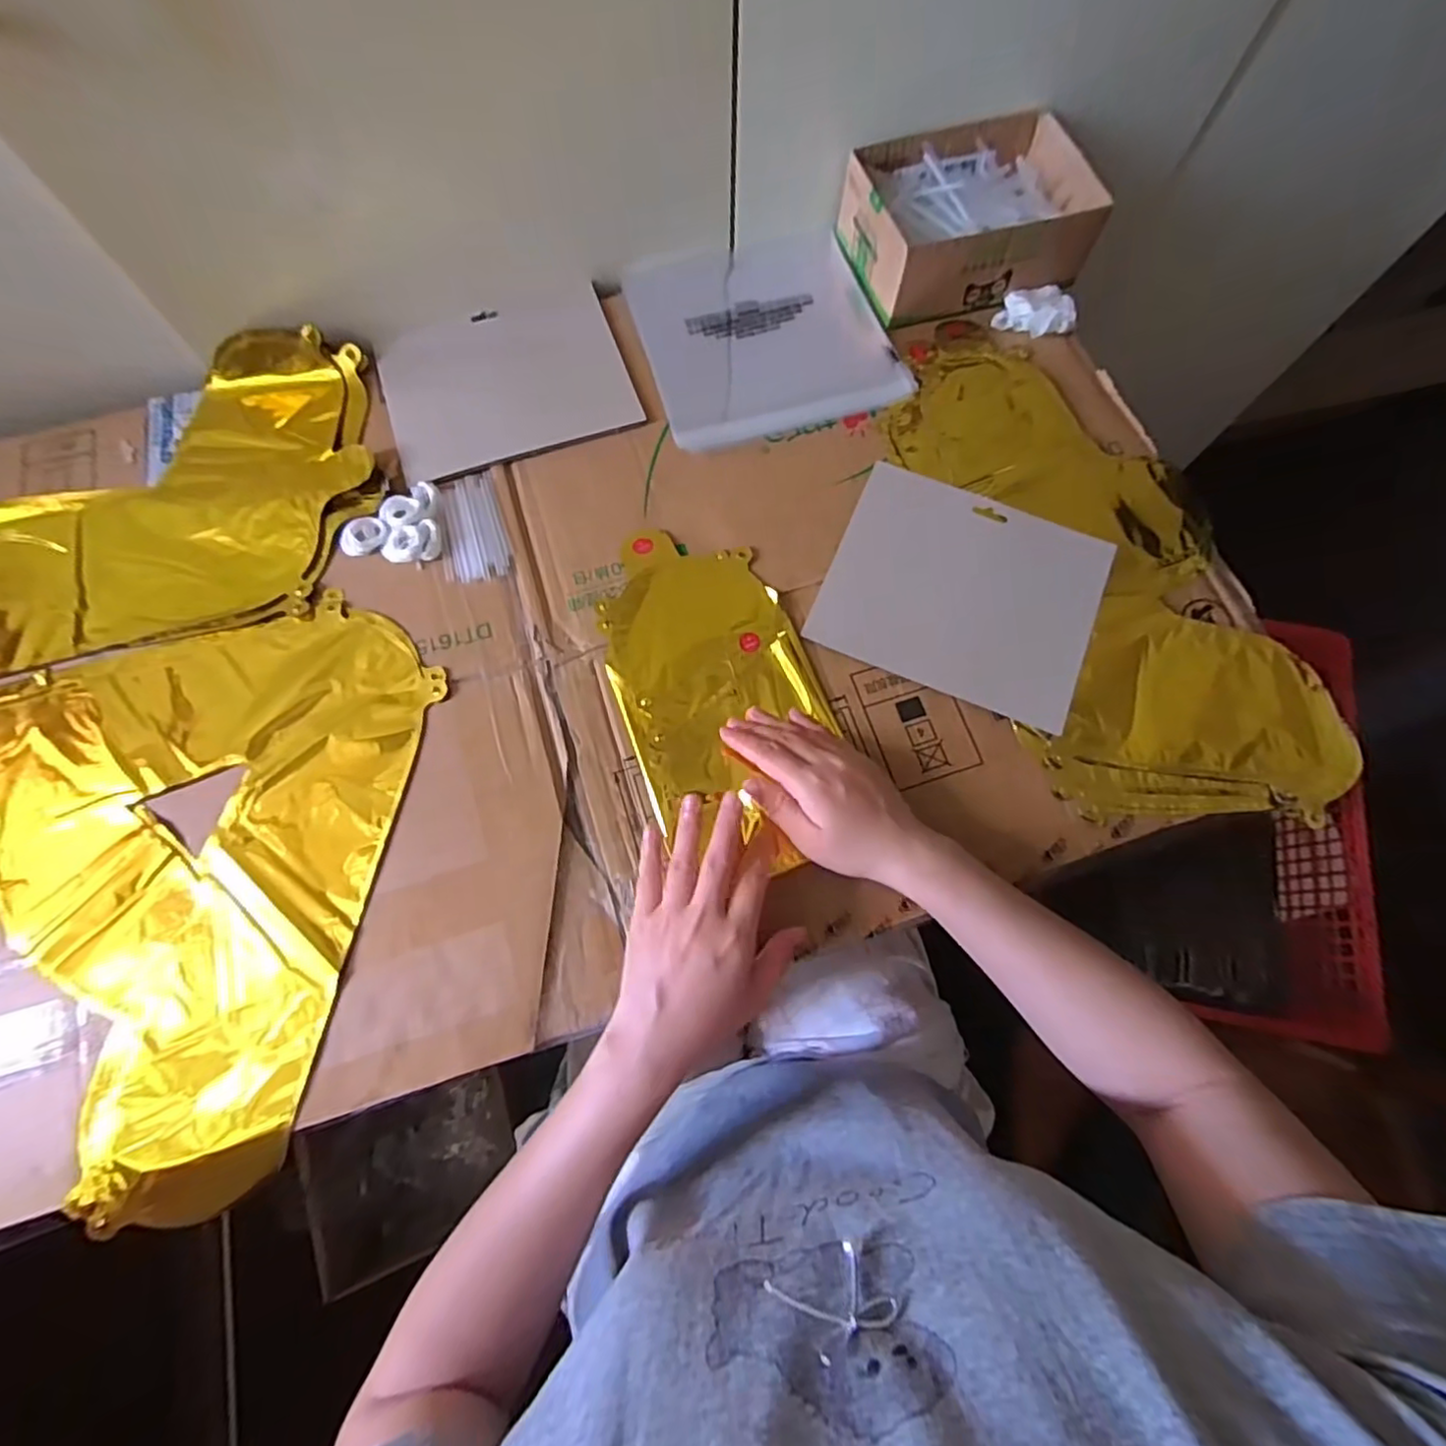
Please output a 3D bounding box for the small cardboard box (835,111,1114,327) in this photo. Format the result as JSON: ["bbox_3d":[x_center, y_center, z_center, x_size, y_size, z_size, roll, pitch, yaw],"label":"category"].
[{"bbox_3d":[0.210,-0.436,0.565,0.191,0.062,0.140,-14,74,-5],"label":"small cardboard box"}]

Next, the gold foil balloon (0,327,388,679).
[{"bbox_3d":[-0.471,-0.160,0.507,0.404,0.040,0.243,-14,74,-5],"label":"gold foil balloon"}]

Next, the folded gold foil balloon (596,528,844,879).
[{"bbox_3d":[-0.005,-0.027,0.464,0.137,0.008,0.257,-19,74,-7],"label":"folded gold foil balloon"}]

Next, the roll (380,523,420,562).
[{"bbox_3d":[-0.240,-0.134,0.489,0.028,0.008,0.028,0,73,-1],"label":"roll"}]

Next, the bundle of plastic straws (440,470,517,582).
[{"bbox_3d":[-0.193,-0.151,0.502,0.050,0.005,0.091,-15,74,-5],"label":"bundle of plastic straws"}]

